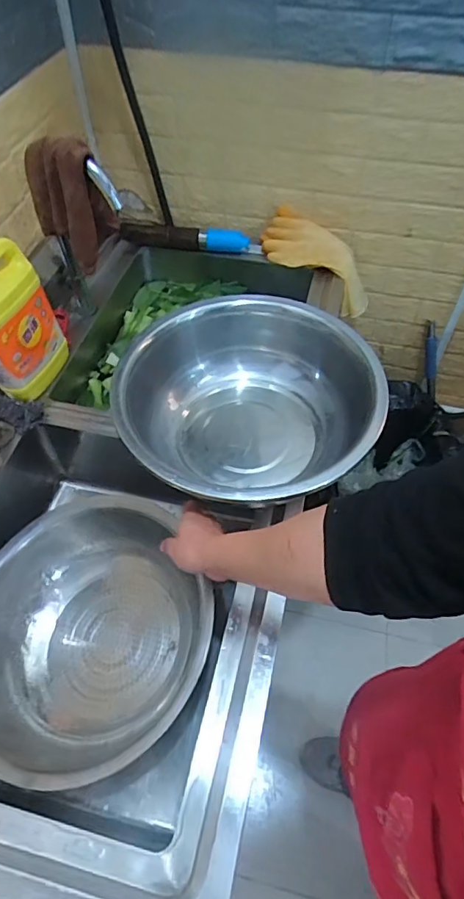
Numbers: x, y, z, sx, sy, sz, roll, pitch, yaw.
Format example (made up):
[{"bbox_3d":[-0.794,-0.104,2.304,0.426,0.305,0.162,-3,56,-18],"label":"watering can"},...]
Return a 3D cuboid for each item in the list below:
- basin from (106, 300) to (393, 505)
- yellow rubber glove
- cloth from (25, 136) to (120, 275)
[{"bbox_3d":[0.033,-0.058,0.778,0.357,0.153,0.367,0,54,0],"label":"basin"},{"bbox_3d":[0.188,-0.411,1.107,0.280,0.085,0.092,43,63,8],"label":"yellow rubber glove"},{"bbox_3d":[-0.261,-0.390,0.814,0.131,0.194,0.056,4,54,3],"label":"cloth"}]

